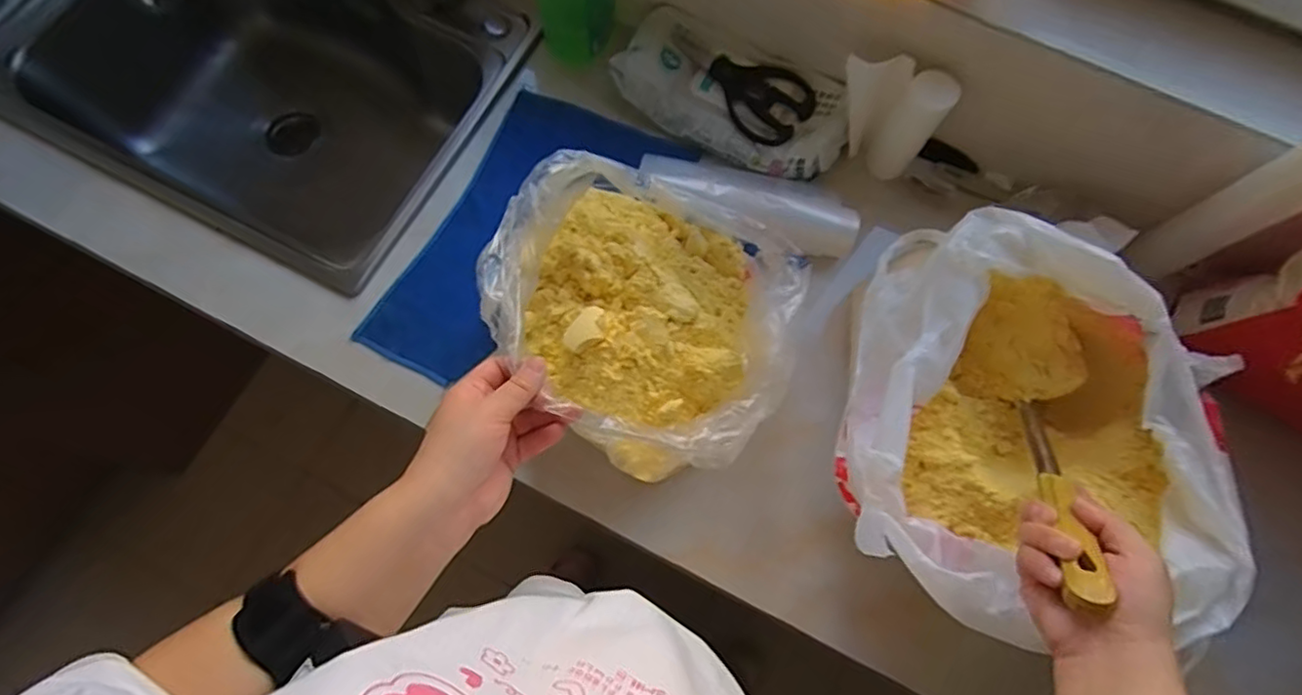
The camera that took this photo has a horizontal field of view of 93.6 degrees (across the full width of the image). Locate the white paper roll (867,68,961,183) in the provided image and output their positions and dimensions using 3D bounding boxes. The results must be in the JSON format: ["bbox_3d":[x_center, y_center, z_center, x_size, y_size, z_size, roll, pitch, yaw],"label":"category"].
[{"bbox_3d":[0.282,-0.241,0.669,0.054,0.126,0.045,41,76,10],"label":"white paper roll"}]

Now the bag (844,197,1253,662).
[{"bbox_3d":[0.315,0.062,0.533,0.278,0.137,0.346,13,73,2],"label":"bag"}]

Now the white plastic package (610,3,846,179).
[{"bbox_3d":[0.096,-0.294,0.711,0.276,0.051,0.131,30,75,7],"label":"white plastic package"}]

